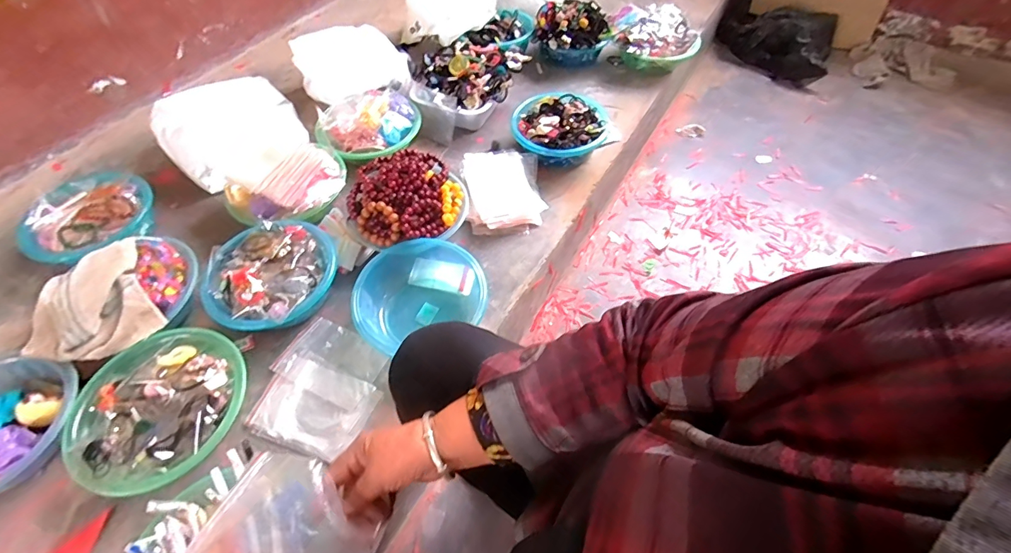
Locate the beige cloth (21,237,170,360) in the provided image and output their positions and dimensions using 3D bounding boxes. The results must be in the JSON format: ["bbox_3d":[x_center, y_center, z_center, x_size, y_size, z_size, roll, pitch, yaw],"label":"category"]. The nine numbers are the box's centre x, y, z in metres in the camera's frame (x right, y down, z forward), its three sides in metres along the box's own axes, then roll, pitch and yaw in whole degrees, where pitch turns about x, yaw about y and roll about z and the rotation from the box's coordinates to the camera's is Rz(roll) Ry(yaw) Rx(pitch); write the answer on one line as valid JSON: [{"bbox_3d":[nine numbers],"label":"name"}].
[{"bbox_3d":[-0.683,0.046,0.691,0.187,0.057,0.208,-31,60,-19],"label":"beige cloth"}]

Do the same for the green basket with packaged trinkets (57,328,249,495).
[{"bbox_3d":[-0.517,0.195,0.645,0.211,0.082,0.226,-1,55,1],"label":"green basket with packaged trinkets"}]

